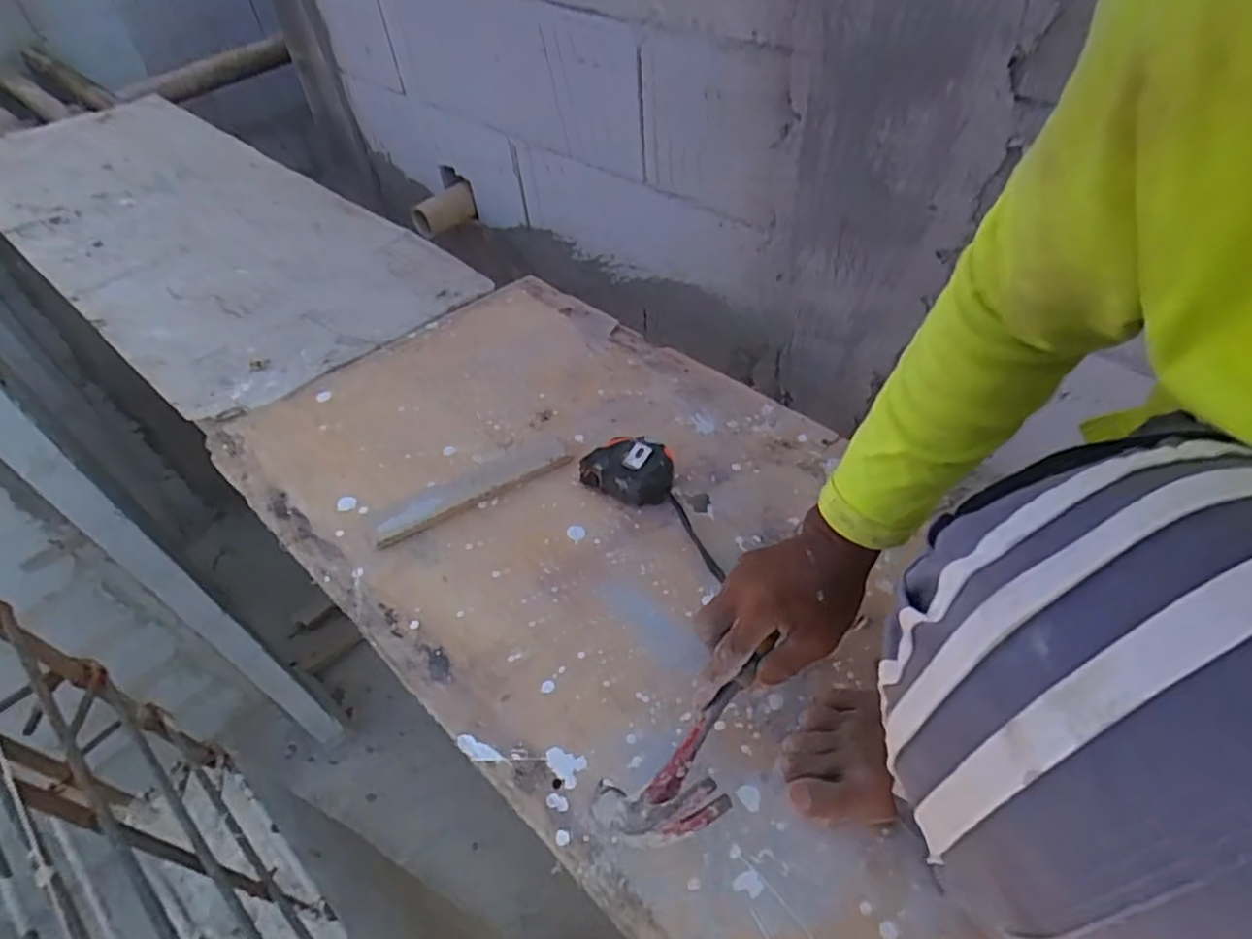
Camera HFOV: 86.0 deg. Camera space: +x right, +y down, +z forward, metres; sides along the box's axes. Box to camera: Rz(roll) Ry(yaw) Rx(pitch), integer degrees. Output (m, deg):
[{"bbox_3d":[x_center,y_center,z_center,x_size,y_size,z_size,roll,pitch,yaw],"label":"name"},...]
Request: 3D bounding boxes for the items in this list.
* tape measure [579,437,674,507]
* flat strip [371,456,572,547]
[{"bbox_3d":[0.004,0.001,0.686,0.089,0.042,0.069,17,52,18],"label":"tape measure"},{"bbox_3d":[-0.149,0.031,0.676,0.206,0.012,0.011,-27,51,-16],"label":"flat strip"}]

